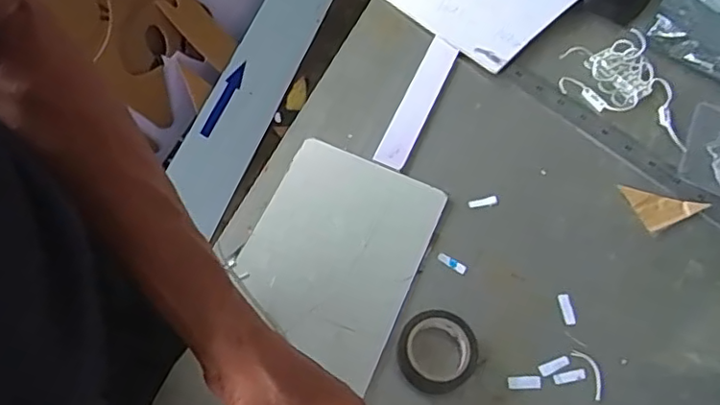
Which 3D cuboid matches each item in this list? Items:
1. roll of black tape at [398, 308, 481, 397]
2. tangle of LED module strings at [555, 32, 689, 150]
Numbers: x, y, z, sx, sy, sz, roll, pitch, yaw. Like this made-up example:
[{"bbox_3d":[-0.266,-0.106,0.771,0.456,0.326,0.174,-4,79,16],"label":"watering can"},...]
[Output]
[{"bbox_3d":[0.060,0.115,0.461,0.058,0.022,0.058,1,64,-3],"label":"roll of black tape"},{"bbox_3d":[0.264,-0.121,0.588,0.128,0.021,0.095,29,65,10],"label":"tangle of LED module strings"}]

